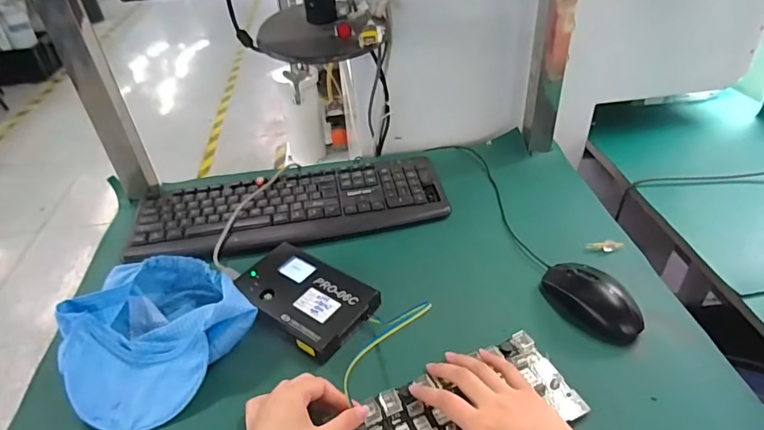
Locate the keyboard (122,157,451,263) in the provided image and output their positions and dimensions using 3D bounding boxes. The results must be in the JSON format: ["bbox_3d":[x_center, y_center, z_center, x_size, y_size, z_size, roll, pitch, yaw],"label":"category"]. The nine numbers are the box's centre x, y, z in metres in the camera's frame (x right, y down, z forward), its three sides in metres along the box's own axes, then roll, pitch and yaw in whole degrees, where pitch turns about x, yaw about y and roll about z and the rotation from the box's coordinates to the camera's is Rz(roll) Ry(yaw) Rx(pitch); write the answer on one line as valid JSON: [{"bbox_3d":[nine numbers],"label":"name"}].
[{"bbox_3d":[-0.128,-0.010,0.687,0.435,0.027,0.161,-9,38,-5],"label":"keyboard"}]

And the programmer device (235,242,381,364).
[{"bbox_3d":[-0.092,0.093,0.555,0.154,0.023,0.100,23,46,30],"label":"programmer device"}]

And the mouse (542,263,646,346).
[{"bbox_3d":[0.236,0.094,0.540,0.071,0.030,0.116,-22,42,-21],"label":"mouse"}]

